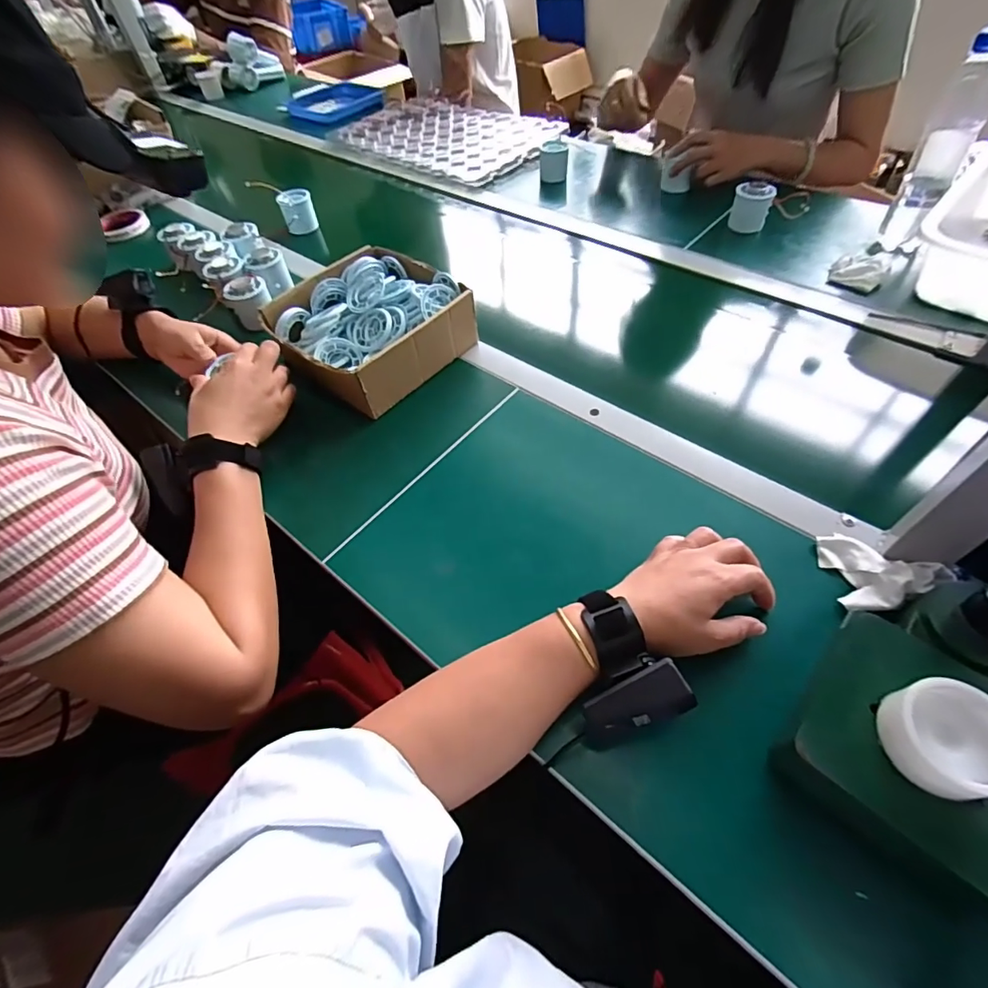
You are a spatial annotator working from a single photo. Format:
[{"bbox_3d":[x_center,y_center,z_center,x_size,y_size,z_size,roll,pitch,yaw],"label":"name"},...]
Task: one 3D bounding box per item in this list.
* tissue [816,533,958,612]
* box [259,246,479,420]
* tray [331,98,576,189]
[{"bbox_3d":[0.306,0.057,0.400,0.068,0.030,0.071,-17,53,-8],"label":"tissue"},{"bbox_3d":[-0.154,-0.215,0.624,0.209,0.066,0.213,33,62,26],"label":"box"},{"bbox_3d":[-0.099,-0.757,1.038,0.455,0.025,0.300,33,62,26],"label":"tray"}]

